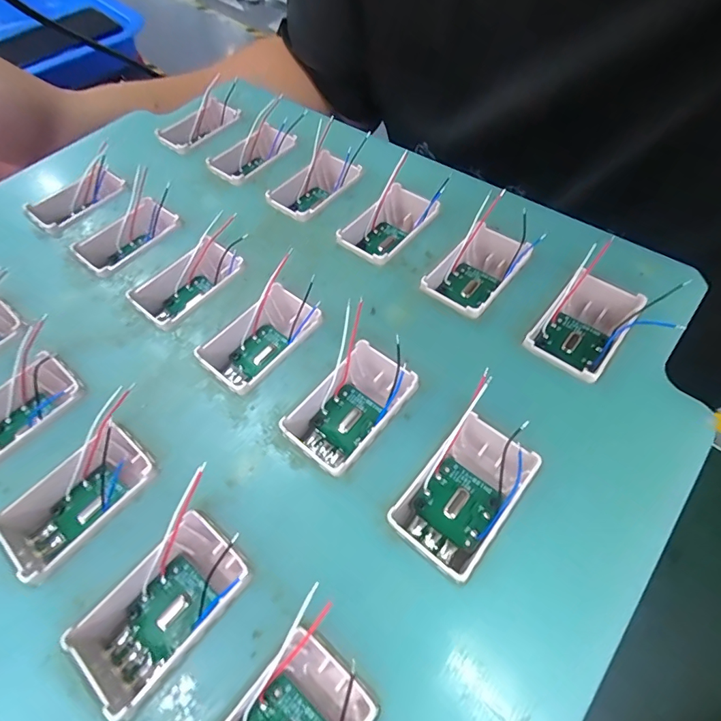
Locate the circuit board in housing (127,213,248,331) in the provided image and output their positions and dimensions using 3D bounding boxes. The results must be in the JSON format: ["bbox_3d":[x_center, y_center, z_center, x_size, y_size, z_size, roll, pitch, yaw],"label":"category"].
[{"bbox_3d":[-0.048,-0.024,0.132,0.020,0.013,0.037,34,65,24],"label":"circuit board in housing"}]

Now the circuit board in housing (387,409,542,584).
[{"bbox_3d":[0.022,0.029,0.094,0.019,0.011,0.031,35,65,24],"label":"circuit board in housing"}]

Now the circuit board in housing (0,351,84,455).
[{"bbox_3d":[-0.088,0.016,0.110,0.019,0.014,0.033,33,65,24],"label":"circuit board in housing"}]

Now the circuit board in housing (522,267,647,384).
[{"bbox_3d":[0.059,-0.009,0.114,0.019,0.010,0.033,34,65,24],"label":"circuit board in housing"}]

